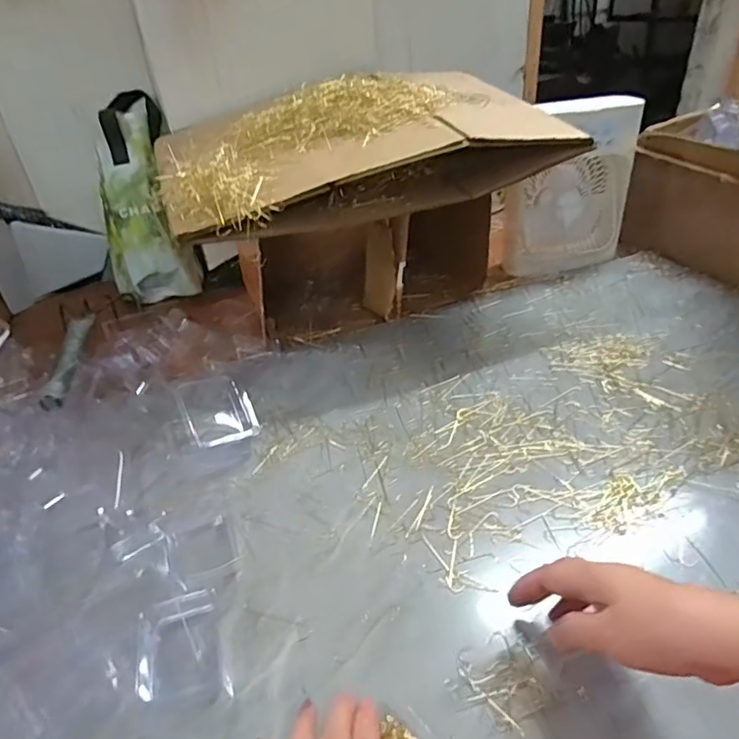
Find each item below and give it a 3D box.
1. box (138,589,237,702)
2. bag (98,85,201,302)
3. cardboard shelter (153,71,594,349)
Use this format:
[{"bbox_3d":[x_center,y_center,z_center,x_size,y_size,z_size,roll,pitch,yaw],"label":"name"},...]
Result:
[{"bbox_3d":[-0.143,0.213,0.419,0.061,0.020,0.076,-15,38,-14],"label":"box"},{"bbox_3d":[-0.359,-0.271,0.866,0.120,0.319,0.079,-10,9,-8],"label":"bag"},{"bbox_3d":[-0.004,-0.212,0.754,0.482,0.296,0.264,-17,38,-18],"label":"cardboard shelter"}]

